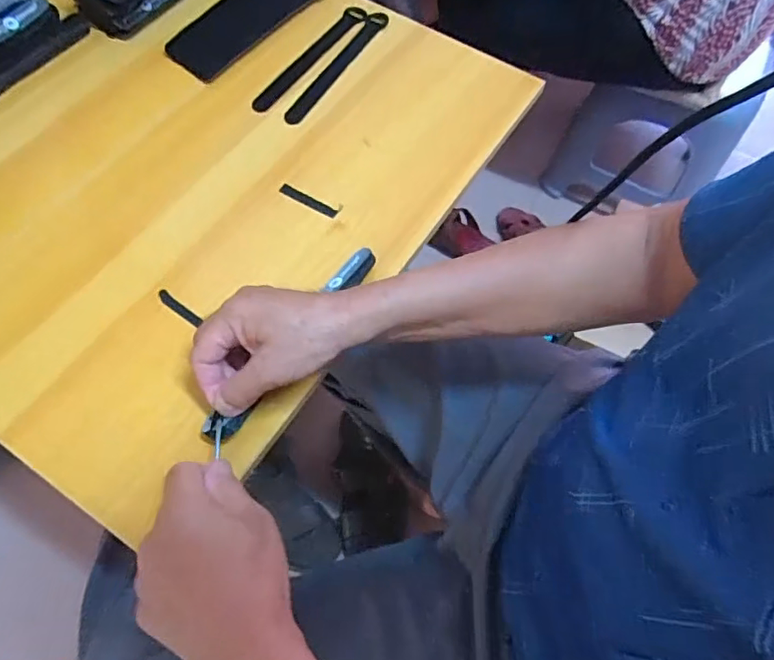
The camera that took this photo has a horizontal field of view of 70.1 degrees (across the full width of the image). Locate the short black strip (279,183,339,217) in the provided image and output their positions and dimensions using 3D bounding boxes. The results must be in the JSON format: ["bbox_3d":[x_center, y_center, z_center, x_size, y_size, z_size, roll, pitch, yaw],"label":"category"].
[{"bbox_3d":[-0.074,-0.122,0.522,0.060,0.005,0.013,25,65,9],"label":"short black strip"}]

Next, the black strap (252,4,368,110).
[{"bbox_3d":[-0.082,-0.305,0.608,0.025,0.005,0.192,31,66,11],"label":"black strap"}]

